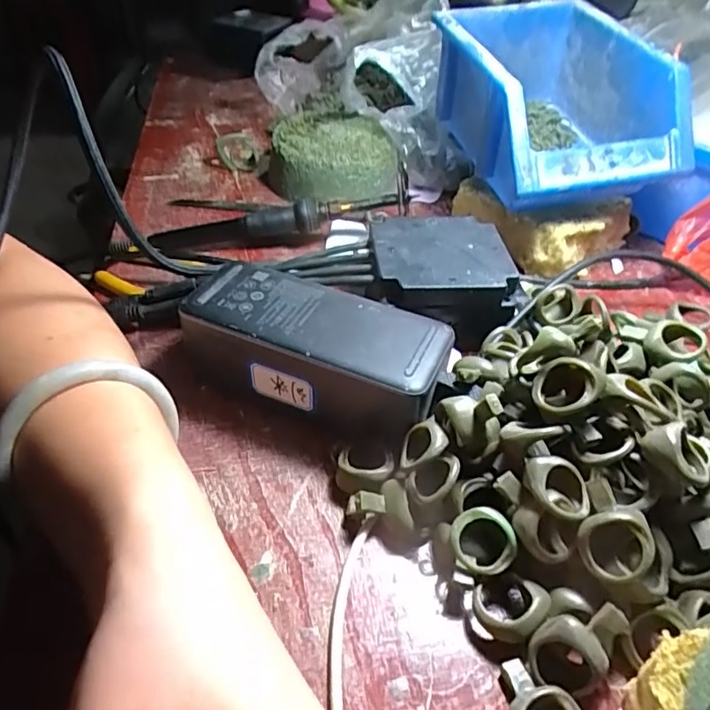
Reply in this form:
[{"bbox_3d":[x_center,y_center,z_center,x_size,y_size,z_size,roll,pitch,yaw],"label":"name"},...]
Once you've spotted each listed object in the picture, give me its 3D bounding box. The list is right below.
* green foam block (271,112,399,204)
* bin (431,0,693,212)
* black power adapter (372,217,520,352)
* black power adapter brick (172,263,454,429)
[{"bbox_3d":[-0.019,-0.165,0.468,0.098,0.042,0.097,-9,43,-14],"label":"green foam block"},{"bbox_3d":[0.141,-0.185,0.411,0.125,0.084,0.194,-5,43,-8],"label":"bin"},{"bbox_3d":[0.051,-0.046,0.340,0.080,0.038,0.084,1,42,-3],"label":"black power adapter"},{"bbox_3d":[-0.020,0.002,0.287,0.126,0.051,0.054,18,44,15],"label":"black power adapter brick"}]

